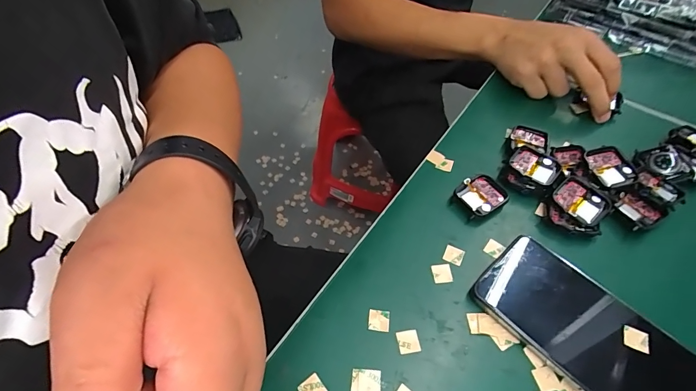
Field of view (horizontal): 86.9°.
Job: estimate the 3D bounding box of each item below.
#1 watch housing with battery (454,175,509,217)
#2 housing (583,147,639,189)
[{"bbox_3d":[0.125,-0.001,0.341,0.045,0.013,0.037,-27,60,-19],"label":"watch housing with battery"},{"bbox_3d":[0.240,-0.025,0.339,0.035,0.015,0.041,-10,55,-9],"label":"housing"}]

